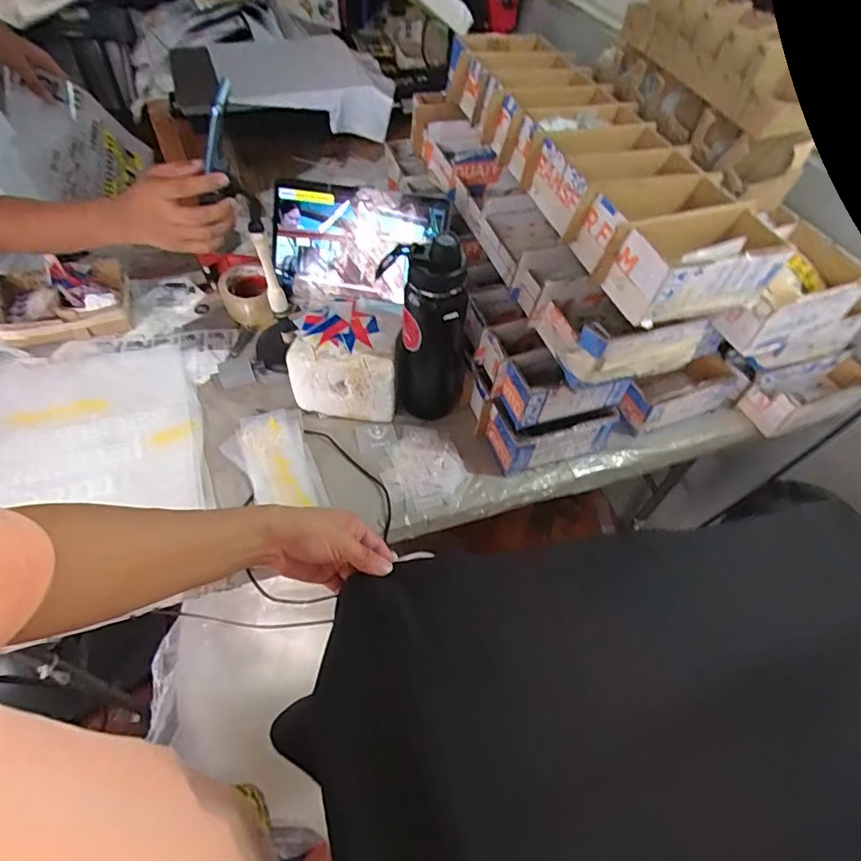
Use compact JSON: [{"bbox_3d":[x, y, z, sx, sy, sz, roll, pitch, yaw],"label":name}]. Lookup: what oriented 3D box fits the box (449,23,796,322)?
[{"bbox_3d":[0.205,-0.396,0.715,0.201,0.075,0.647,-12,55,-12],"label":"box"}]

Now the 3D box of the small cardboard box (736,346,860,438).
[{"bbox_3d":[0.573,-0.056,0.785,0.196,0.066,0.081,-16,56,-15],"label":"small cardboard box"}]

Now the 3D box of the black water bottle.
[{"bbox_3d":[0.003,-0.128,0.688,0.094,0.272,0.076,12,54,6],"label":"black water bottle"}]

